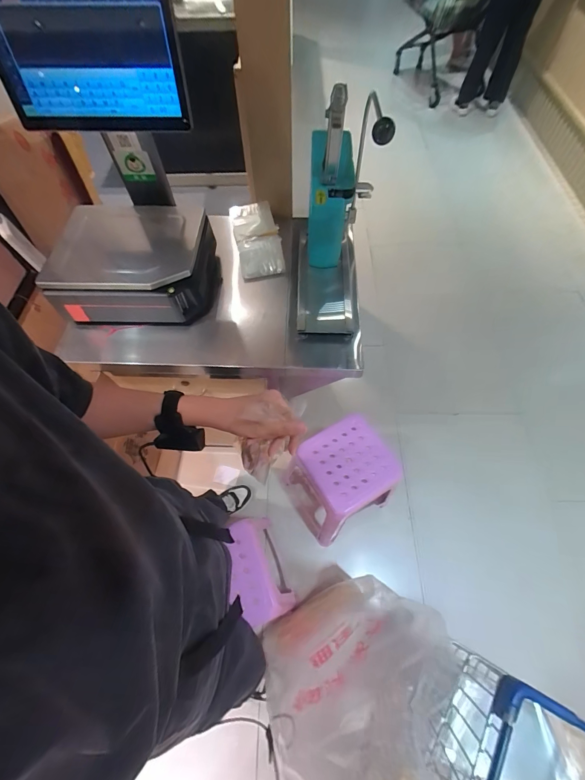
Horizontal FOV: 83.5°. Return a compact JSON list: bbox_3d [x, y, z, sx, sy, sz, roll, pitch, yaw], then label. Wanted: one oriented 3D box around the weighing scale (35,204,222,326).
[{"bbox_3d":[-0.431,-0.347,0.931,0.402,0.181,0.322,-1,62,0],"label":"weighing scale"}]

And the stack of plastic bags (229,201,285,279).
[{"bbox_3d":[-0.119,-0.497,1.045,0.146,0.042,0.319,-12,62,-6],"label":"stack of plastic bags"}]

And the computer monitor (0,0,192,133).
[{"bbox_3d":[-0.421,-0.686,0.677,0.381,0.239,0.078,-1,62,0],"label":"computer monitor"}]

